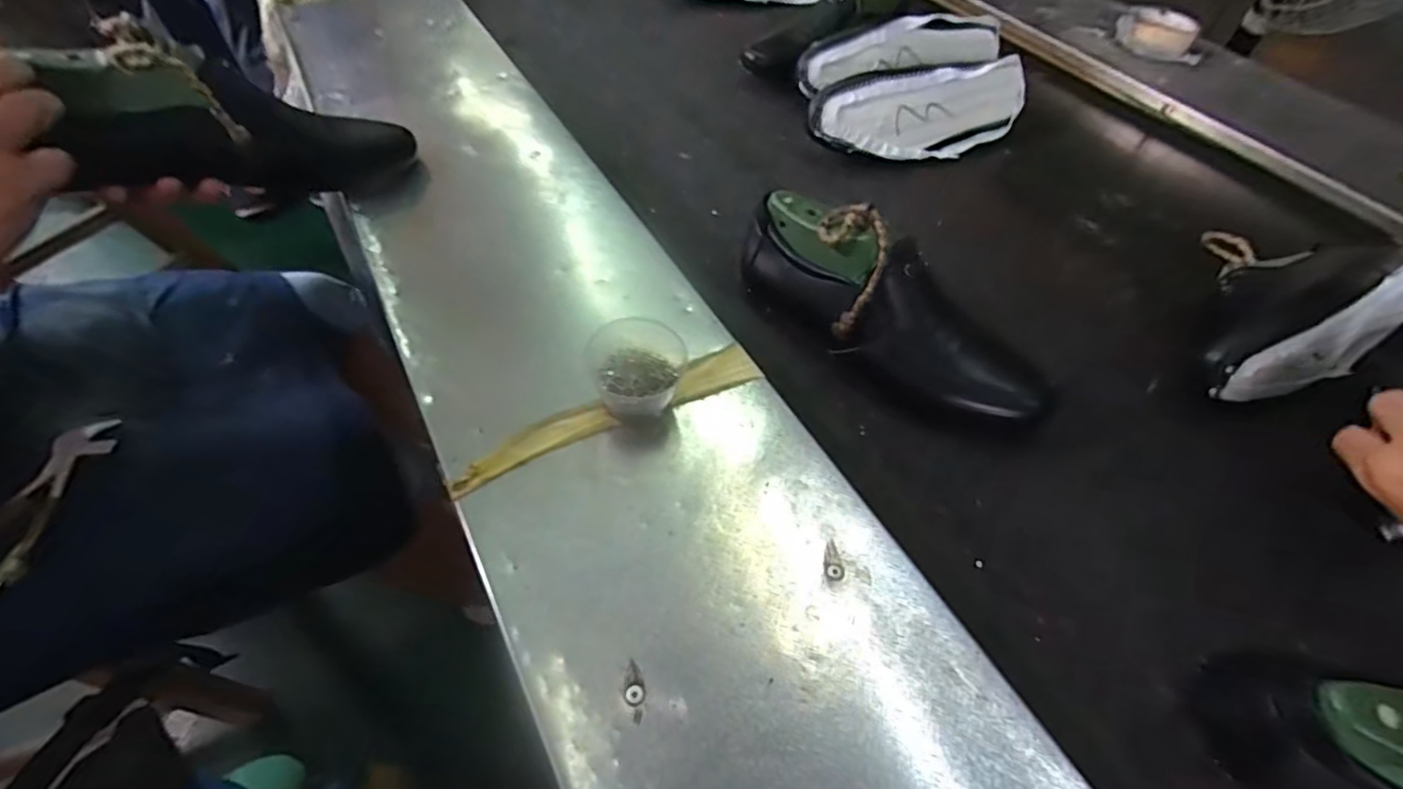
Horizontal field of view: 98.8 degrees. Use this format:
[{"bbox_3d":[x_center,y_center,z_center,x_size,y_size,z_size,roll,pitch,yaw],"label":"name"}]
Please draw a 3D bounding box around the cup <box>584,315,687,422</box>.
[{"bbox_3d":[-0.042,-0.013,0.404,0.060,0.041,0.074,-18,56,-15],"label":"cup"}]

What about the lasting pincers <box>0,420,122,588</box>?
[{"bbox_3d":[-0.541,0.090,0.484,0.048,0.010,0.189,3,43,-14],"label":"lasting pincers"}]

